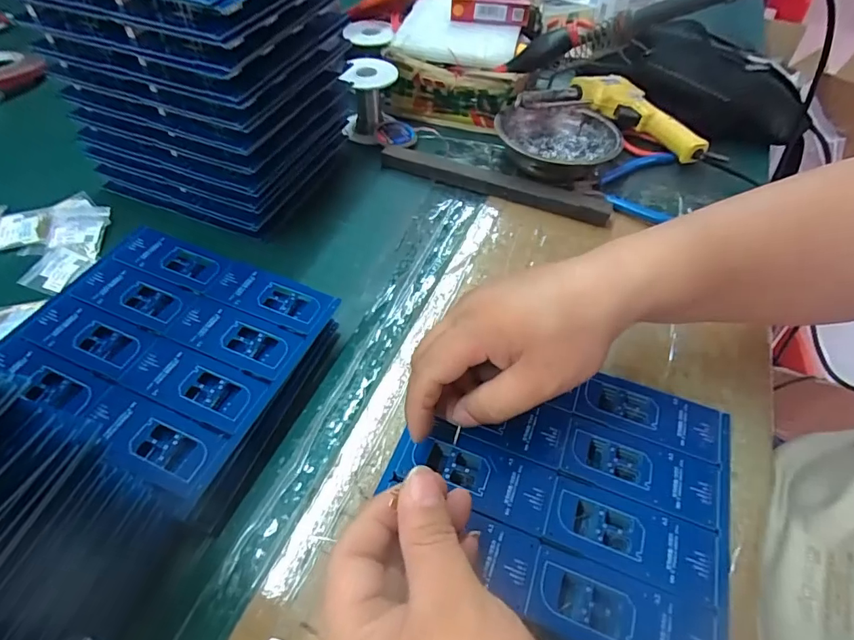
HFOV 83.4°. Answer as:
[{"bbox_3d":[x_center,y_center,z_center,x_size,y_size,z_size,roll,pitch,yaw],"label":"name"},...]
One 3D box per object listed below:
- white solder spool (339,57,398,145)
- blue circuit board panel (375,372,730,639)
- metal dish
[{"bbox_3d":[-0.067,-0.241,0.528,0.054,0.069,0.058,1,52,-1],"label":"white solder spool"},{"bbox_3d":[0.080,0.093,0.287,0.187,0.004,0.158,19,54,13],"label":"blue circuit board panel"},{"bbox_3d":[0.138,-0.196,0.511,0.127,0.038,0.102,14,53,9],"label":"metal dish"}]

